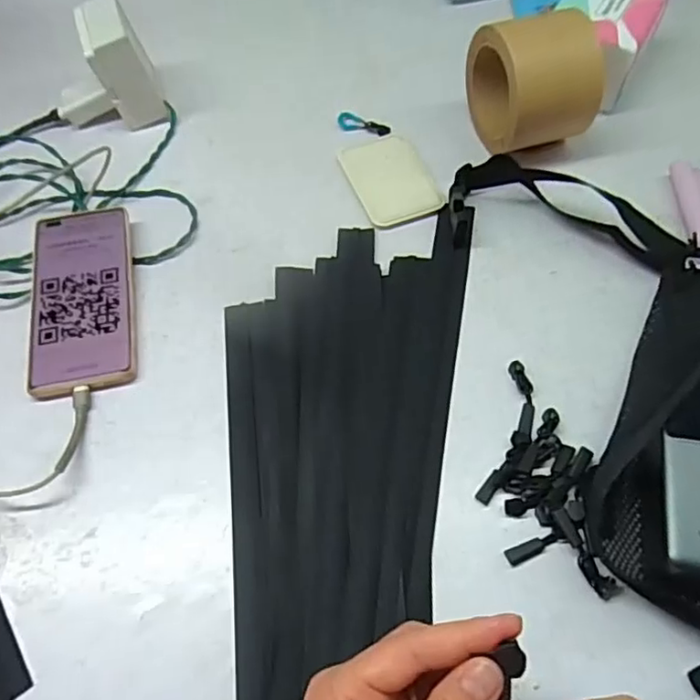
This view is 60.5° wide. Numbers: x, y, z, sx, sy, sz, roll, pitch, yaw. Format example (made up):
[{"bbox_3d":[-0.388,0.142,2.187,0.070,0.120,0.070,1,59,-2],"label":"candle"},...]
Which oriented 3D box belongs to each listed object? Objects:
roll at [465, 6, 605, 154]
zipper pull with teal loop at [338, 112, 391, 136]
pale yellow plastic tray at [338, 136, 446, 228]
[{"bbox_3d":[0.158,-0.237,0.523,0.081,0.116,0.099,-11,59,-4],"label":"roll"},{"bbox_3d":[0.013,-0.221,0.589,0.054,0.004,0.020,26,64,17],"label":"zipper pull with teal loop"},{"bbox_3d":[0.036,-0.156,0.544,0.069,0.004,0.106,-17,60,-8],"label":"pale yellow plastic tray"}]

